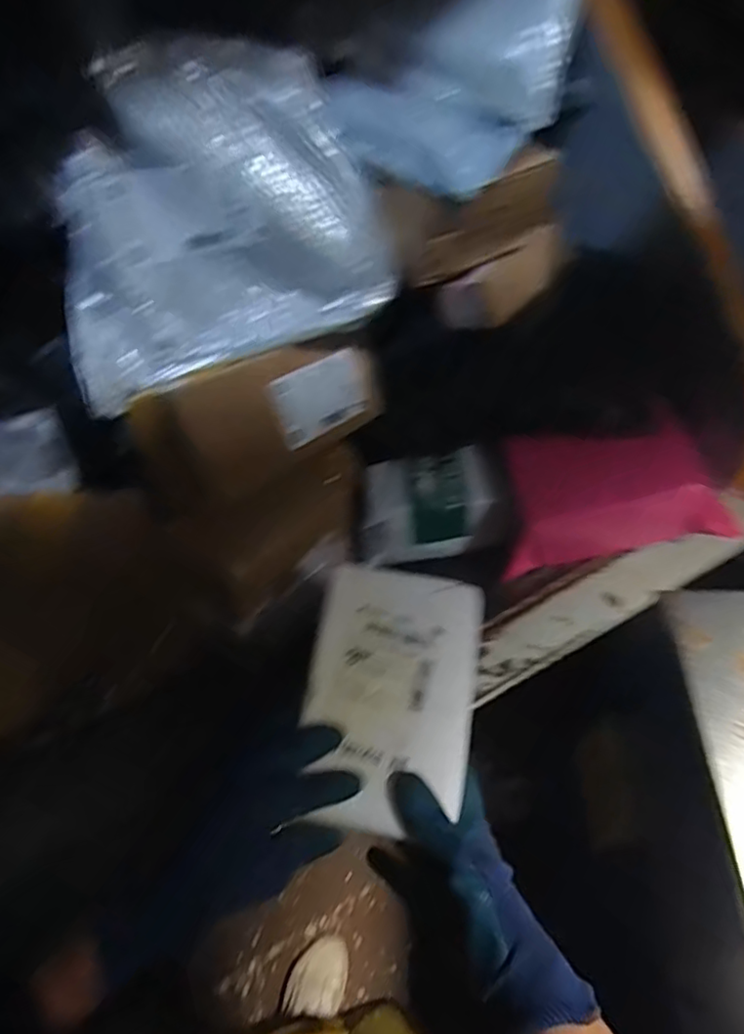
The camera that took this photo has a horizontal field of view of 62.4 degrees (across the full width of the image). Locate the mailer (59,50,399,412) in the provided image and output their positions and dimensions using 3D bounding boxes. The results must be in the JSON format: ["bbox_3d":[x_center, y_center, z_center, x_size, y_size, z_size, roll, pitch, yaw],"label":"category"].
[{"bbox_3d":[-0.157,-0.276,0.577,0.315,0.252,0.055,-23,28,-7],"label":"mailer"}]

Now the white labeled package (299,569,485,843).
[{"bbox_3d":[0.017,0.139,0.491,0.130,0.026,0.202,8,58,6],"label":"white labeled package"}]

